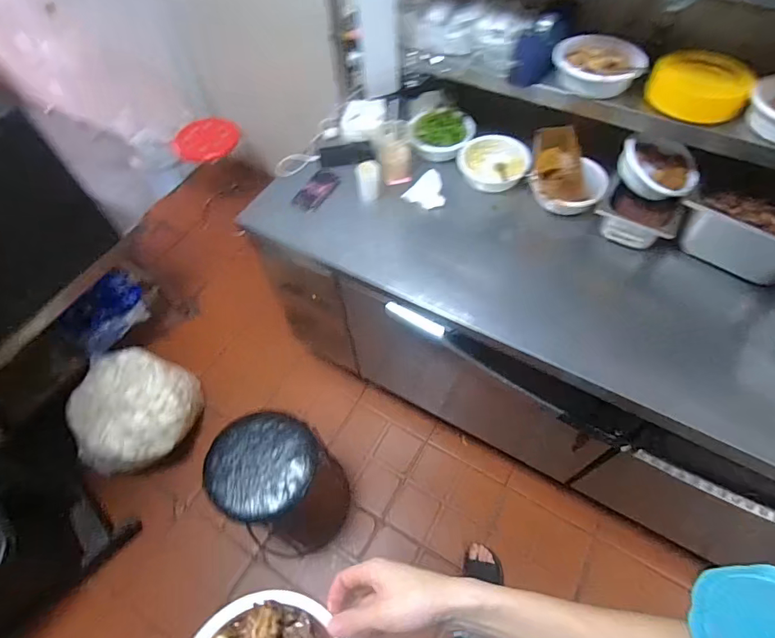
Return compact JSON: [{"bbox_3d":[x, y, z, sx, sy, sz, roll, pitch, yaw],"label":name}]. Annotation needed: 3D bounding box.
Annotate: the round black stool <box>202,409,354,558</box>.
[{"bbox_3d":[-0.287,0.494,1.310,0.286,0.514,0.273,-2,58,2],"label":"round black stool"}]

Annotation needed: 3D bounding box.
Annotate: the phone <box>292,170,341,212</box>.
[{"bbox_3d":[-0.179,-0.323,1.132,0.071,0.012,0.135,25,67,7],"label":"phone"}]

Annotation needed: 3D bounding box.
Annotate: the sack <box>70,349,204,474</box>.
[{"bbox_3d":[-0.863,0.308,1.560,0.330,0.233,0.395,-11,58,-4],"label":"sack"}]

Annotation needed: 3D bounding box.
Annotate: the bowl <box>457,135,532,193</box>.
[{"bbox_3d":[0.271,-0.394,1.141,0.171,0.077,0.141,16,60,13],"label":"bowl"}]

